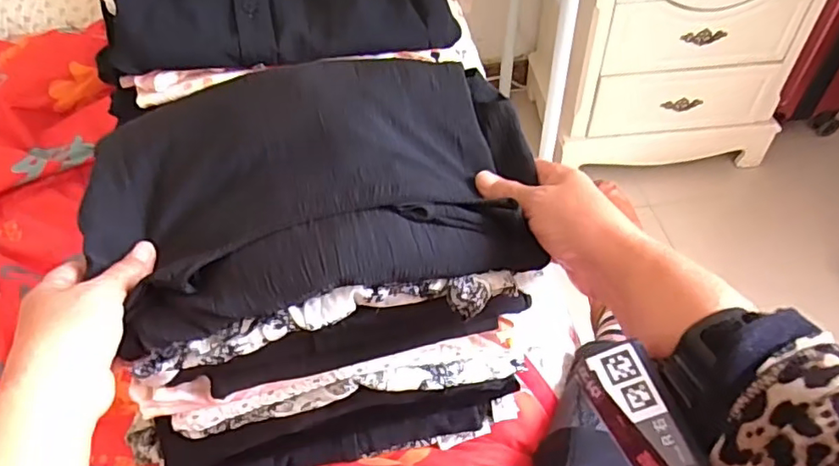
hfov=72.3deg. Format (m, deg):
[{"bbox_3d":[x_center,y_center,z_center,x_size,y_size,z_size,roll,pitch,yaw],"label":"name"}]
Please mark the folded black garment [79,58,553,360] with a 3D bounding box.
[{"bbox_3d":[-0.071,-0.038,0.397,0.302,0.070,0.180,-11,52,-8],"label":"folded black garment"}]

